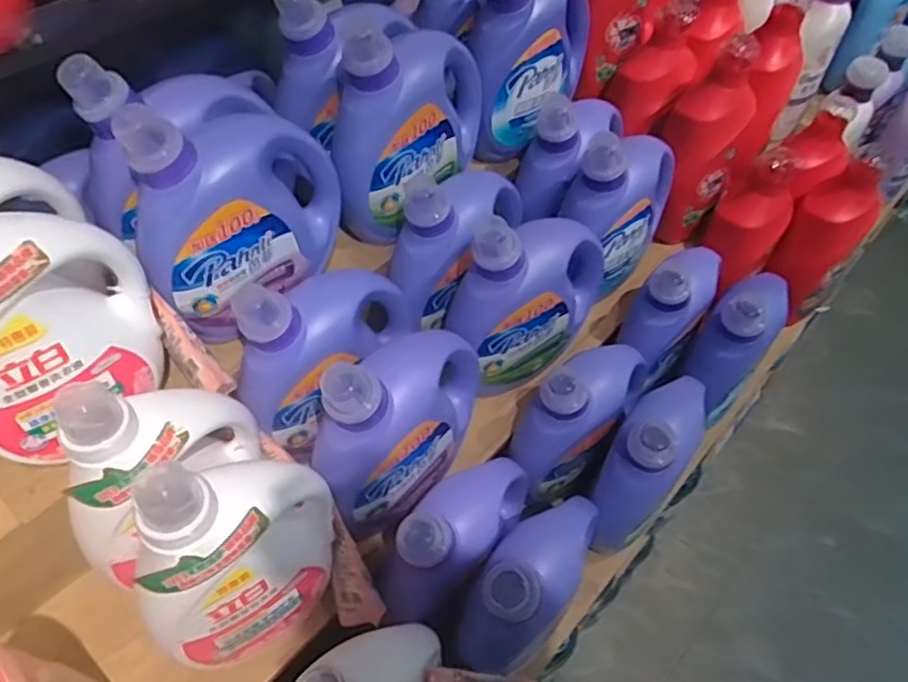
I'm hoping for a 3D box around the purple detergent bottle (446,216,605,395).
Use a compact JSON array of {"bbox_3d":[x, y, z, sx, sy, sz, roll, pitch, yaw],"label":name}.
[{"bbox_3d":[0.104,-0.065,0.896,0.230,0.253,0.095,-28,58,-24],"label":"purple detergent bottle"}]

